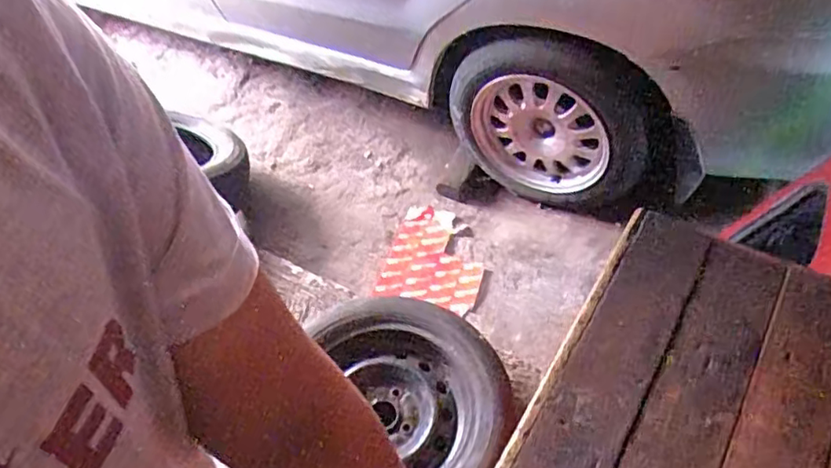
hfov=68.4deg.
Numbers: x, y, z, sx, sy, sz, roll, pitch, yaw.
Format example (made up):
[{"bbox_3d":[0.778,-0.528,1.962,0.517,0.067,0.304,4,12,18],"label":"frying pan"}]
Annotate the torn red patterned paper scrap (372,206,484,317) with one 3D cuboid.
[{"bbox_3d":[0.060,0.067,1.811,0.280,0.028,0.341,12,56,9],"label":"torn red patterned paper scrap"}]

